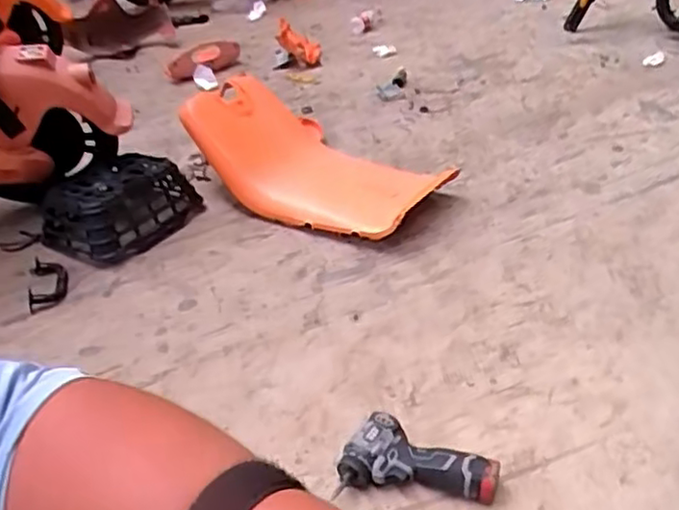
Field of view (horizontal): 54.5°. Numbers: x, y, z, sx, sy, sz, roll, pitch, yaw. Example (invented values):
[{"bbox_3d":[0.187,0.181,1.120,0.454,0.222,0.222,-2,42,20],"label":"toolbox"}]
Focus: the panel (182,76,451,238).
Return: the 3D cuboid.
[{"bbox_3d":[-0.055,-0.228,1.493,0.590,0.204,0.338,29,45,22],"label":"panel"}]

